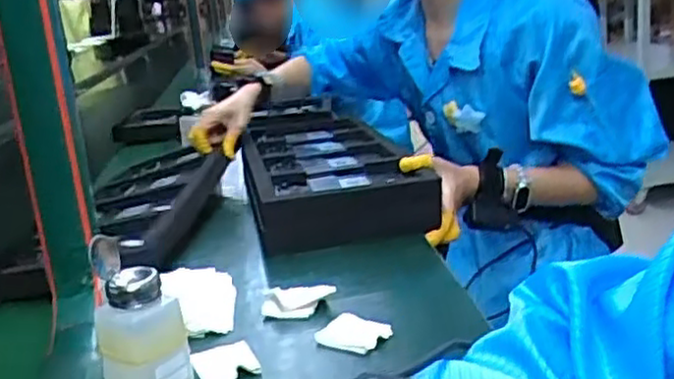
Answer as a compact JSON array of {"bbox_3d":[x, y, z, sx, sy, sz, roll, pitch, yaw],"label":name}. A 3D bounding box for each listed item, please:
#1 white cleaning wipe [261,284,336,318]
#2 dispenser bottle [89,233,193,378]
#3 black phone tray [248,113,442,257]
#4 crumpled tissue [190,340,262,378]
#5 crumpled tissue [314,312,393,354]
[{"bbox_3d":[-0.038,0.106,0.700,0.065,0.019,0.046,-1,17,13],"label":"white cleaning wipe"},{"bbox_3d":[-0.153,0.103,0.551,0.057,0.134,0.052,3,18,24],"label":"dispenser bottle"},{"bbox_3d":[-0.022,-0.022,1.057,0.208,0.075,0.470,-7,16,-8],"label":"black phone tray"},{"bbox_3d":[-0.093,0.145,0.602,0.045,0.014,0.058,-13,18,-27],"label":"crumpled tissue"},{"bbox_3d":[0.017,0.126,0.637,0.059,0.010,0.051,5,19,31],"label":"crumpled tissue"}]

